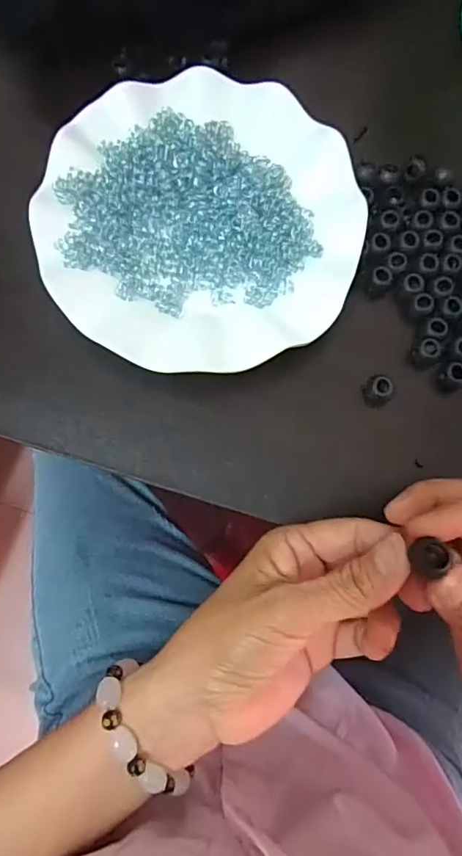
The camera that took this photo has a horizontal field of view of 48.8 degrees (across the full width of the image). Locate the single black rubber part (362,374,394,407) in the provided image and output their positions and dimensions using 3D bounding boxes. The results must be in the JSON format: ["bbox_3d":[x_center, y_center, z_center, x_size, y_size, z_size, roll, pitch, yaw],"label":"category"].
[{"bbox_3d":[0.084,-0.021,0.294,0.015,0.015,0.016,0,79,-1],"label":"single black rubber part"}]

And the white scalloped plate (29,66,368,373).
[{"bbox_3d":[-0.018,-0.122,0.299,0.179,0.019,0.177,0,79,-1],"label":"white scalloped plate"}]

